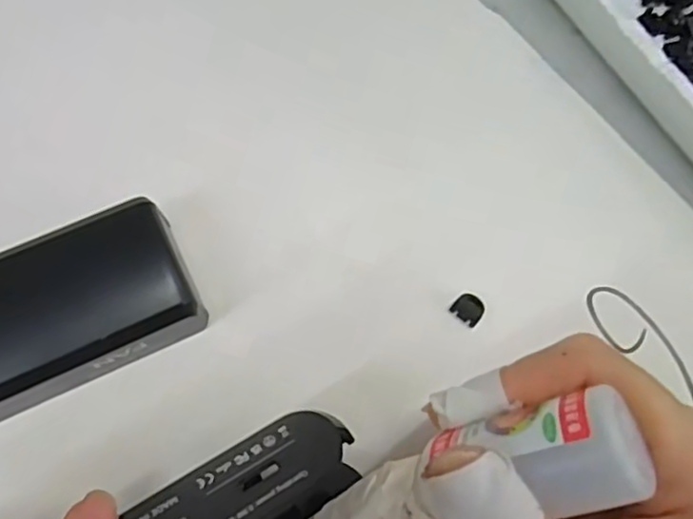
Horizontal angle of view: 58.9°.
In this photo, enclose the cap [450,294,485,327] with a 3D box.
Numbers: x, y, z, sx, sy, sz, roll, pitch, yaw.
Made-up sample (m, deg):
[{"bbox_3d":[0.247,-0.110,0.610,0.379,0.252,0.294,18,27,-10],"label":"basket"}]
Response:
[{"bbox_3d":[0.041,0.016,0.207,0.010,0.004,0.009,37,74,10],"label":"cap"}]

